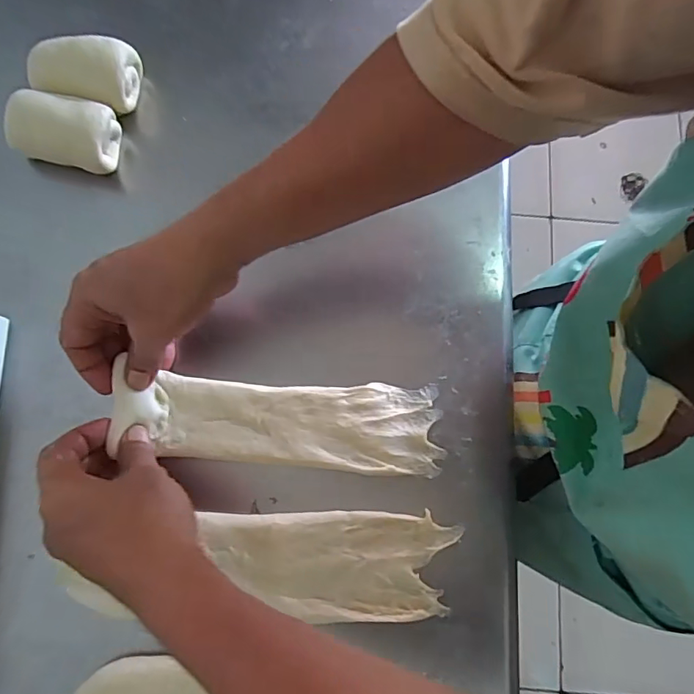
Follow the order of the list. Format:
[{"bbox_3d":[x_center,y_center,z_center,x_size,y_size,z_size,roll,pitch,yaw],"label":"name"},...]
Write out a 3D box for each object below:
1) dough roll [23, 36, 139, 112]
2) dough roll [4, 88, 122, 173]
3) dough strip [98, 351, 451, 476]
[{"bbox_3d":[-0.222,-0.228,0.426,0.080,0.049,0.053,4,77,0],"label":"dough roll"},{"bbox_3d":[-0.235,-0.179,0.416,0.086,0.051,0.050,12,77,2],"label":"dough roll"},{"bbox_3d":[-0.051,0.054,0.375,0.242,0.016,0.065,5,77,-4],"label":"dough strip"}]

